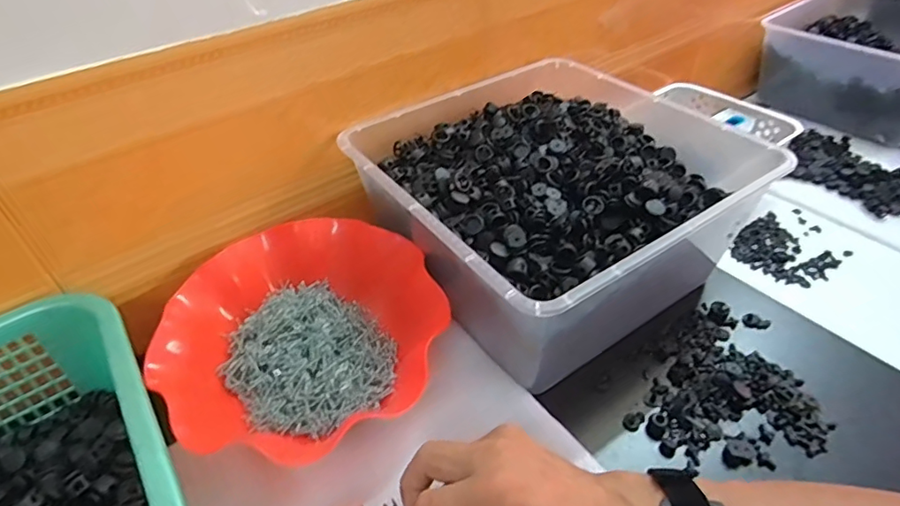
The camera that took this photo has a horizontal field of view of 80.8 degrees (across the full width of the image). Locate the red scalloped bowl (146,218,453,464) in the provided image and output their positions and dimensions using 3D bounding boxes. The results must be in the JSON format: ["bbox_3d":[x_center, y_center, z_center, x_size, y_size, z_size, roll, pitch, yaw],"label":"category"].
[{"bbox_3d":[-0.122,0.068,0.445,0.226,0.070,0.201,-20,45,-18],"label":"red scalloped bowl"}]

